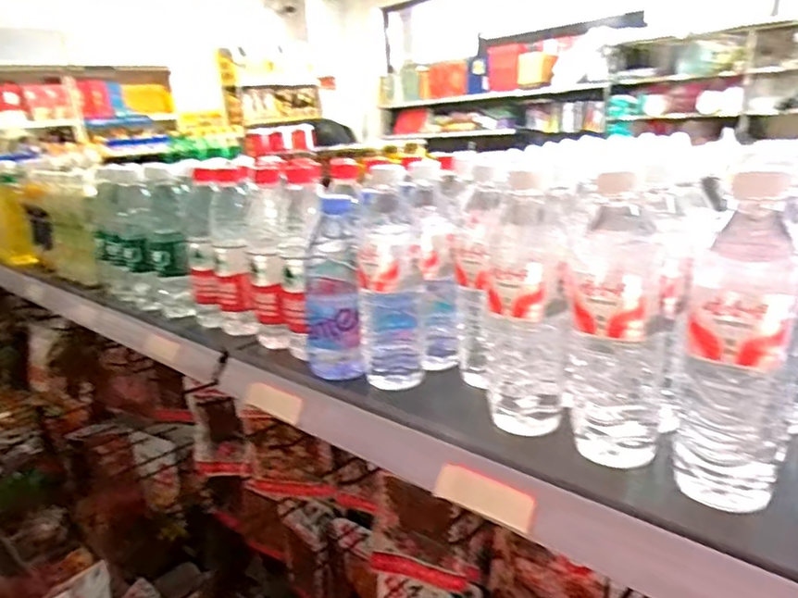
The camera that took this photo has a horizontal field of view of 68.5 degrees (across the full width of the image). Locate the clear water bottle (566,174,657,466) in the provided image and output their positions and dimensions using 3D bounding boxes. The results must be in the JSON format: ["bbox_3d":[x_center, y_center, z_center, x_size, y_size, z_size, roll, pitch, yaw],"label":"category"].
[{"bbox_3d":[0.164,0.021,0.447,0.065,0.216,0.061,1,18,18],"label":"clear water bottle"}]

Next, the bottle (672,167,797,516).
[{"bbox_3d":[0.227,0.032,0.394,0.063,0.221,0.065,5,20,28],"label":"bottle"}]

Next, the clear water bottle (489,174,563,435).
[{"bbox_3d":[0.107,0.010,0.501,0.064,0.220,0.062,-2,17,9],"label":"clear water bottle"}]

